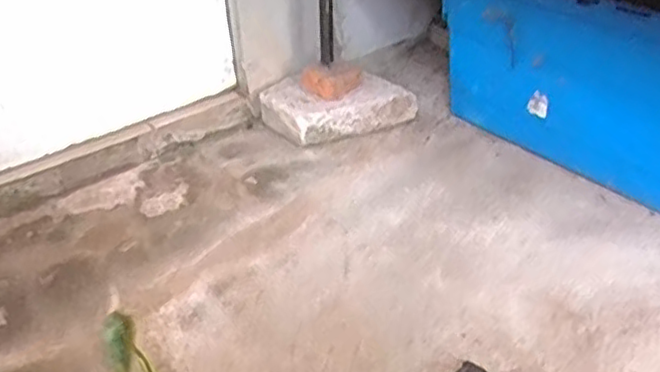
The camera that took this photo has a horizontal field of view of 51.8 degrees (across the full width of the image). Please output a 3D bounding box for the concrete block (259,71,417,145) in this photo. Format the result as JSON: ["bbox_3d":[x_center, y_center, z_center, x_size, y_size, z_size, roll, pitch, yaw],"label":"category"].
[{"bbox_3d":[0.012,-0.150,1.282,0.277,0.077,0.137,-9,35,-5],"label":"concrete block"}]

